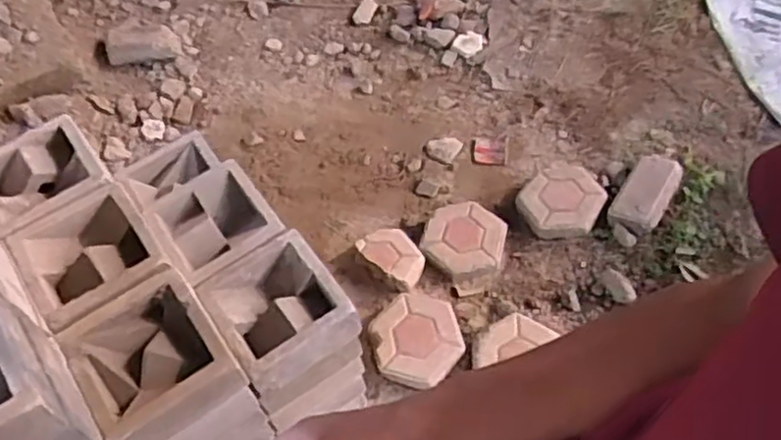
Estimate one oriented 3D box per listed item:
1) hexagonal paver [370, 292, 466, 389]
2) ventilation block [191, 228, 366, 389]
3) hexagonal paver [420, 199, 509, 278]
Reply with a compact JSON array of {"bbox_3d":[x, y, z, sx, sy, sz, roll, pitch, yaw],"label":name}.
[{"bbox_3d":[0.061,0.266,1.599,0.206,0.059,0.225,-12,58,-5],"label":"hexagonal paver"},{"bbox_3d":[-0.189,0.146,1.179,0.207,0.072,0.212,-31,62,-17],"label":"ventilation block"},{"bbox_3d":[0.192,0.040,1.747,0.210,0.051,0.219,15,60,11],"label":"hexagonal paver"}]

